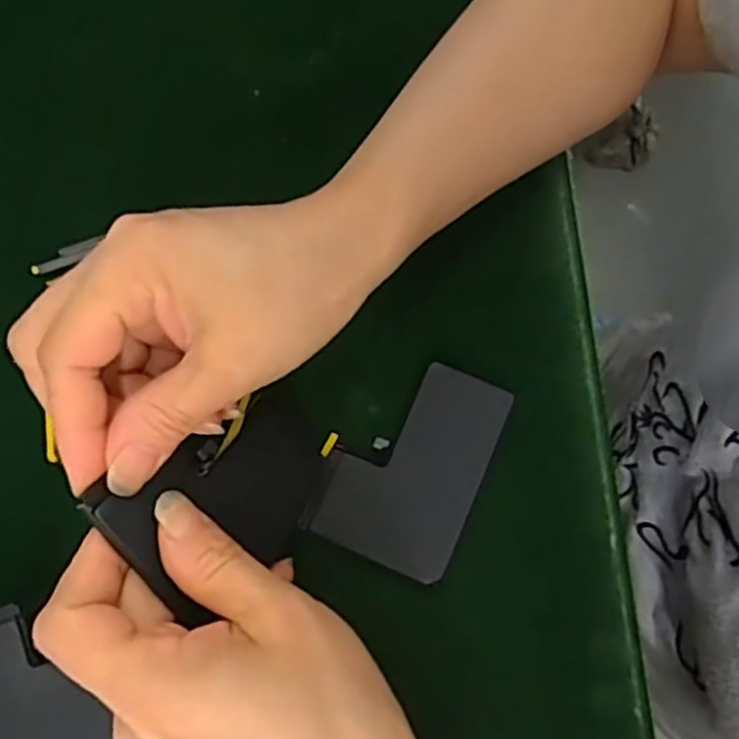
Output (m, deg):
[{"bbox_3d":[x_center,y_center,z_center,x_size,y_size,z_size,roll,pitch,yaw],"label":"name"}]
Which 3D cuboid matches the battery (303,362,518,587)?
[{"bbox_3d":[0.017,0.039,0.312,0.063,0.004,0.088,23,80,6],"label":"battery"}]

